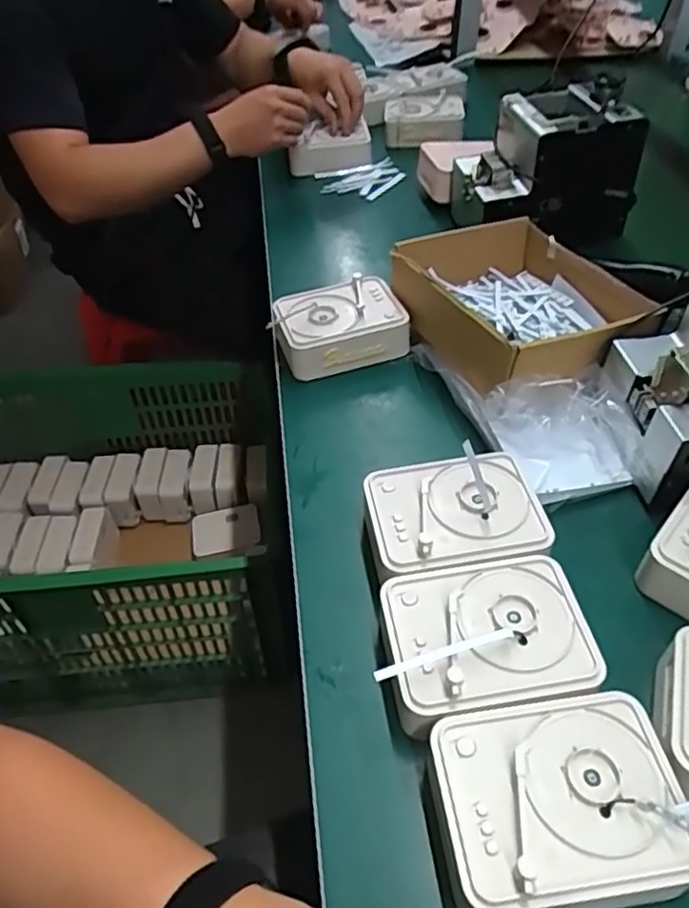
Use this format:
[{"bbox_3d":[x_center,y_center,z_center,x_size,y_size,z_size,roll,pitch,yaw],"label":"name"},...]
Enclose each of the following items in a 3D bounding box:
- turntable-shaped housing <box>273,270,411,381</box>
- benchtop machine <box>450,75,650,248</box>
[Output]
[{"bbox_3d":[-0.008,-0.133,0.680,0.135,0.053,0.100,-14,48,-12],"label":"turntable-shaped housing"},{"bbox_3d":[0.237,-0.347,0.787,0.182,0.154,0.136,-7,47,-6],"label":"benchtop machine"}]

